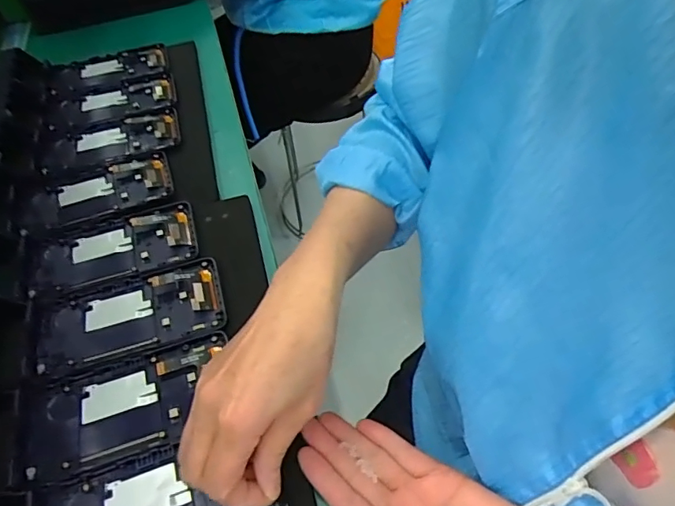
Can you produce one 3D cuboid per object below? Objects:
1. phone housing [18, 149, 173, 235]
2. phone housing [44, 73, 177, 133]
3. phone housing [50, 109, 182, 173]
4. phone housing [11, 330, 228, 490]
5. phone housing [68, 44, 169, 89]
[{"bbox_3d":[-0.258,-0.066,0.532,0.153,0.014,0.073,-21,53,-12],"label":"phone housing"},{"bbox_3d":[-0.286,-0.195,0.631,0.155,0.008,0.074,-20,53,-12],"label":"phone housing"},{"bbox_3d":[-0.260,-0.133,0.586,0.142,0.014,0.071,-19,52,-10],"label":"phone housing"},{"bbox_3d":[-0.164,0.119,0.384,0.154,0.012,0.079,-18,52,-9],"label":"phone housing"},{"bbox_3d":[-0.300,-0.259,0.684,0.128,0.014,0.067,-20,52,-11],"label":"phone housing"}]

